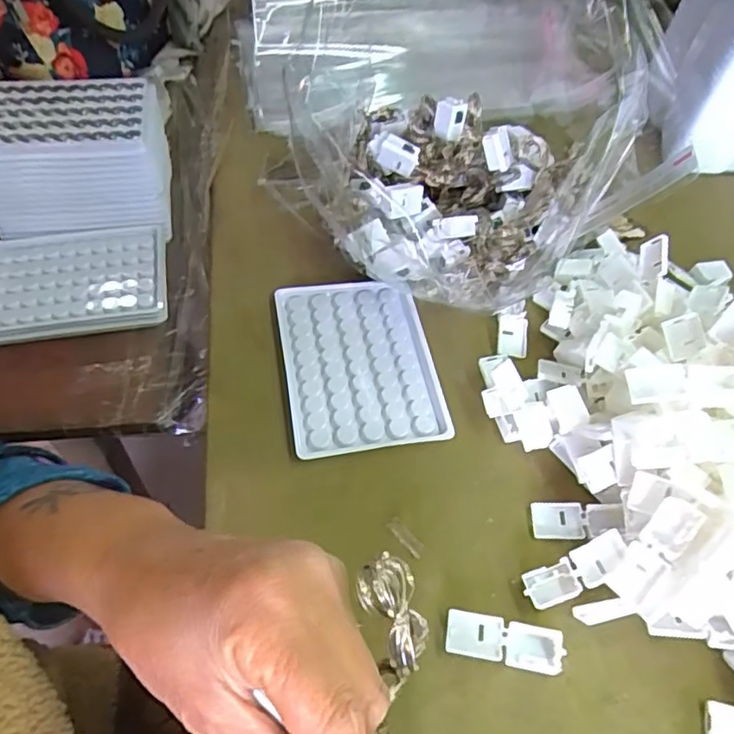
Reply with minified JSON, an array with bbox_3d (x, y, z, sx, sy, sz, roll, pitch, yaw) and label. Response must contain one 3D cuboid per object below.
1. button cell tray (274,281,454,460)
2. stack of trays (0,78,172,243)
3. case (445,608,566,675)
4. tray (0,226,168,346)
[{"bbox_3d":[-0.005,-0.004,0.378,0.094,0.012,0.125,-7,56,-10],"label":"button cell tray"},{"bbox_3d":[-0.226,-0.164,0.464,0.134,0.071,0.096,-5,57,-9],"label":"stack of trays"},{"bbox_3d":[0.067,0.134,0.289,0.055,0.010,0.020,10,55,2],"label":"case"},{"bbox_3d":[-0.220,-0.064,0.443,0.132,0.016,0.092,-8,57,-8],"label":"tray"}]

